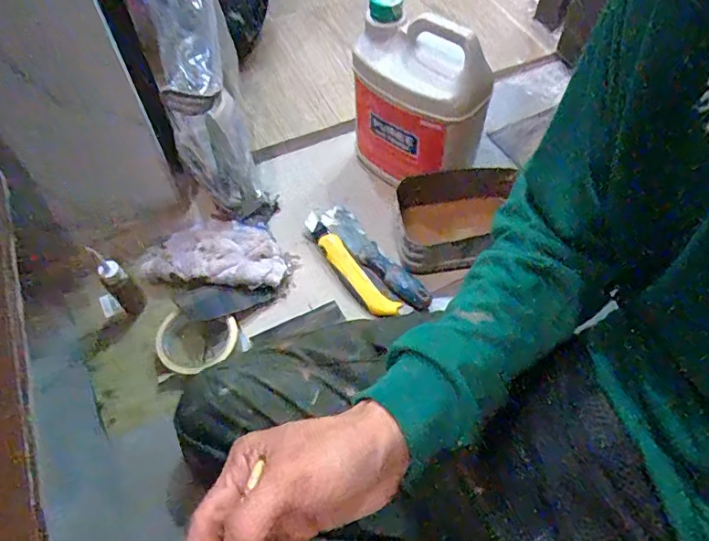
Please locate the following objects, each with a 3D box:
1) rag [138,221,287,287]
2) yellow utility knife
[{"bbox_3d":[-0.183,-0.029,0.700,0.182,0.036,0.102,4,57,3],"label":"rag"},{"bbox_3d":[-0.006,-0.005,0.686,0.036,0.031,0.189,-36,64,-20],"label":"yellow utility knife"}]

